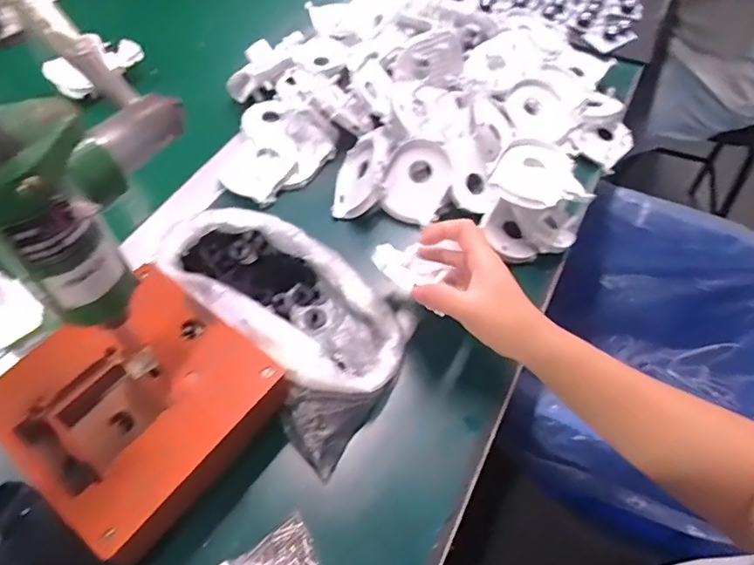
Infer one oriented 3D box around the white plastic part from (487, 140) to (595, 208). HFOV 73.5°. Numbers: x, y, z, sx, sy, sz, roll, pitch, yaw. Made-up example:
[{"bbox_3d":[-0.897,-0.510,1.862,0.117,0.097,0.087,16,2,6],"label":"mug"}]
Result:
[{"bbox_3d":[0.158,-0.099,0.481,0.087,0.021,0.072,26,59,14],"label":"white plastic part"}]

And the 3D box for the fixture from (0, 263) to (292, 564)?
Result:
[{"bbox_3d":[-0.169,0.091,0.374,0.160,0.069,0.150,32,61,17],"label":"fixture"}]

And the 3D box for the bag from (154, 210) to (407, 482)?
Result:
[{"bbox_3d":[-0.068,0.021,0.435,0.138,0.057,0.231,-36,65,-23],"label":"bag"}]

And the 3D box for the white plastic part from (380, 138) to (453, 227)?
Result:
[{"bbox_3d":[0.041,-0.104,0.523,0.063,0.026,0.081,18,97,6],"label":"white plastic part"}]

